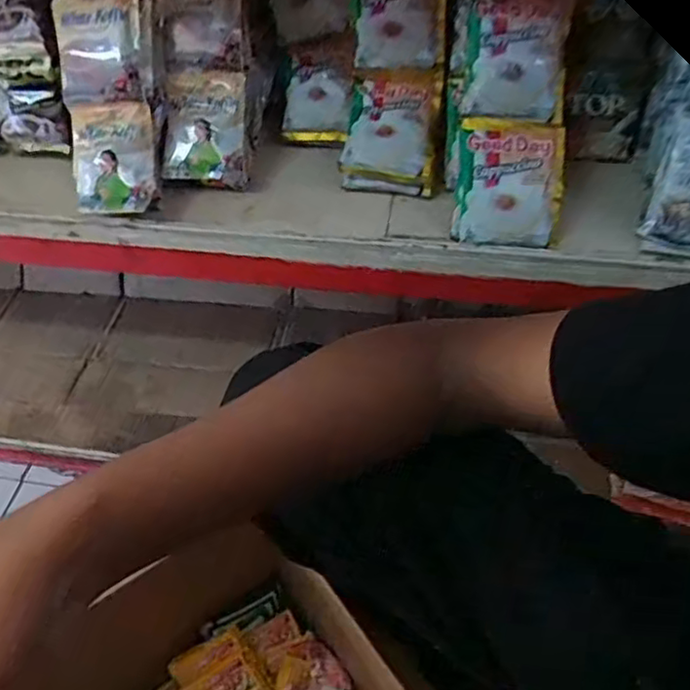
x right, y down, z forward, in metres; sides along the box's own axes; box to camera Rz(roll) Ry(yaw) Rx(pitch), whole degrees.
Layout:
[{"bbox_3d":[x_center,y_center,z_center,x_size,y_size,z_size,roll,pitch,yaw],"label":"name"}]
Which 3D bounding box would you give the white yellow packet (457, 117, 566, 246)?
[{"bbox_3d":[0.155,-0.150,0.605,0.088,0.016,0.109,2,92,-1],"label":"white yellow packet"}]

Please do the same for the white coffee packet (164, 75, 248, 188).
[{"bbox_3d":[-0.143,-0.219,0.679,0.082,0.108,0.032,-2,3,-5],"label":"white coffee packet"}]

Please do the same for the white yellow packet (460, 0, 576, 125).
[{"bbox_3d":[0.163,-0.271,0.616,0.098,0.033,0.134,14,88,-14],"label":"white yellow packet"}]

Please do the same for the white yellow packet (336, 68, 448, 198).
[{"bbox_3d":[0.051,-0.221,0.684,0.094,0.026,0.125,8,85,0],"label":"white yellow packet"}]

